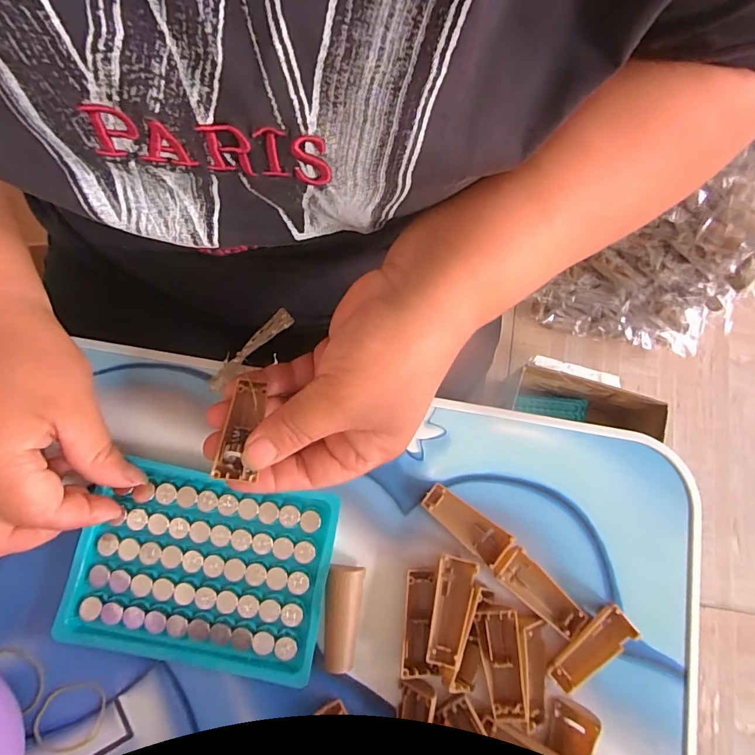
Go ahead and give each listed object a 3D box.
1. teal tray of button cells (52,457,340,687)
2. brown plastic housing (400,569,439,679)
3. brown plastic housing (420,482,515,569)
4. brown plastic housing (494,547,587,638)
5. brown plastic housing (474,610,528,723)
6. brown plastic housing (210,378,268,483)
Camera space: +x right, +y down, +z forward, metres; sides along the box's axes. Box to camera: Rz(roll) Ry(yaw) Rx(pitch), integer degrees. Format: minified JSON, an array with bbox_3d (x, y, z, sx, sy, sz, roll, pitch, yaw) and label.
[{"bbox_3d":[-0.092,0.102,0.235,0.129,0.013,0.097,10,78,1],"label":"teal tray of button cells"},{"bbox_3d":[0.023,0.128,0.231,0.018,0.012,0.049,6,78,0],"label":"brown plastic housing"},{"bbox_3d":[0.047,0.080,0.240,0.050,0.009,0.019,37,80,6],"label":"brown plastic housing"},{"bbox_3d":[0.086,0.115,0.234,0.020,0.008,0.050,-43,82,-9],"label":"brown plastic housing"},{"bbox_3d":[0.063,0.145,0.224,0.020,0.011,0.050,-8,79,-3],"label":"brown plastic housing"},{"bbox_3d":[-0.065,0.025,0.214,0.018,0.006,0.048,8,72,1],"label":"brown plastic housing"}]

